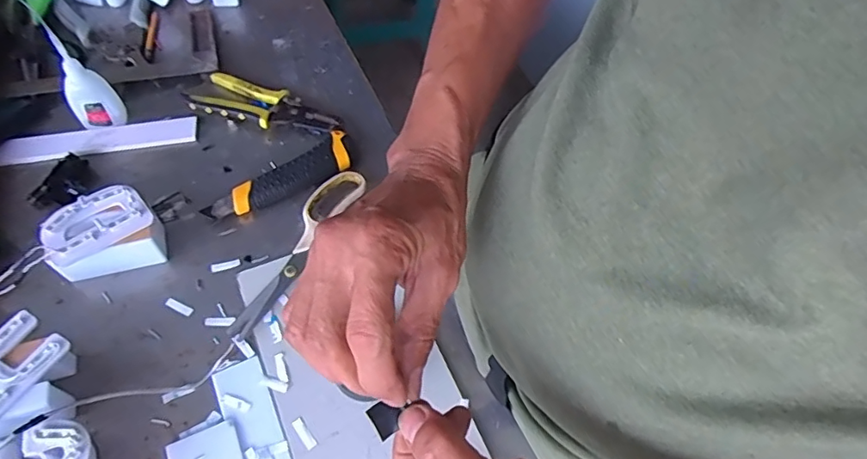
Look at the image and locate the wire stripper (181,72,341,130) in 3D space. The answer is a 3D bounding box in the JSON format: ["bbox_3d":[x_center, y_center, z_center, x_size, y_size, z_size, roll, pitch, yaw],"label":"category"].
[{"bbox_3d":[-0.184,-0.134,0.588,0.157,0.020,0.056,15,59,5],"label":"wire stripper"}]

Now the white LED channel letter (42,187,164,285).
[{"bbox_3d":[-0.289,0.004,0.477,0.085,0.051,0.057,-21,63,-16],"label":"white LED channel letter"}]

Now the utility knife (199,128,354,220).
[{"bbox_3d":[-0.149,-0.050,0.538,0.156,0.021,0.041,-33,67,-22],"label":"utility knife"}]

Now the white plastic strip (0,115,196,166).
[{"bbox_3d":[-0.350,-0.092,0.553,0.196,0.007,0.031,-11,75,-13],"label":"white plastic strip"}]

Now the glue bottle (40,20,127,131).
[{"bbox_3d":[-0.342,-0.145,0.524,0.027,0.112,0.039,26,61,11],"label":"glue bottle"}]

